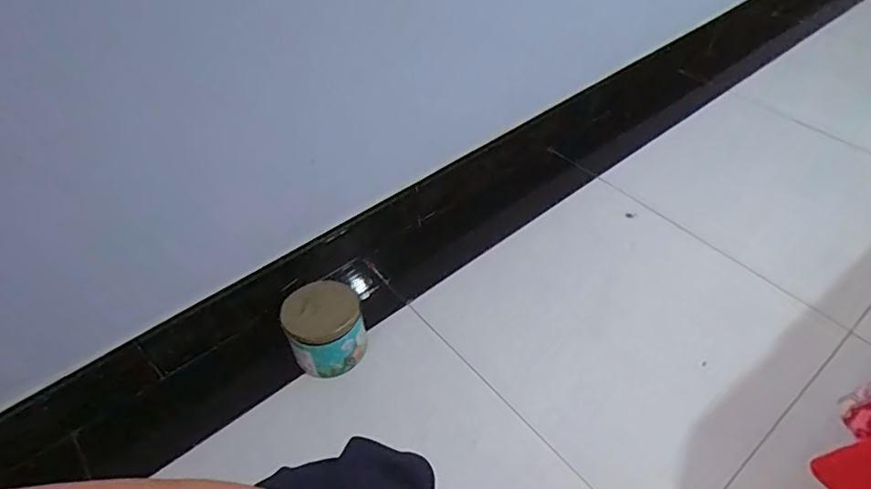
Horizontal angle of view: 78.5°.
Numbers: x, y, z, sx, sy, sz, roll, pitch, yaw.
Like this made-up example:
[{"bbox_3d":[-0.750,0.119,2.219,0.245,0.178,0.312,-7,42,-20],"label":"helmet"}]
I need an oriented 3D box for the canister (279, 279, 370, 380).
[{"bbox_3d":[-0.195,0.150,0.949,0.127,0.124,0.132,0,47,0],"label":"canister"}]

